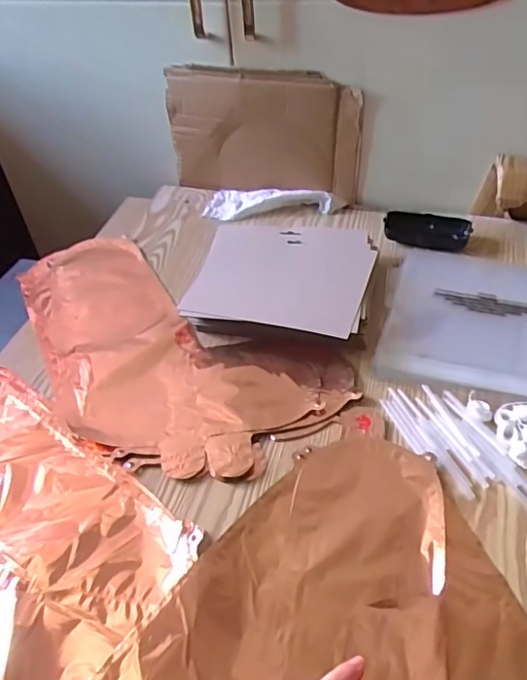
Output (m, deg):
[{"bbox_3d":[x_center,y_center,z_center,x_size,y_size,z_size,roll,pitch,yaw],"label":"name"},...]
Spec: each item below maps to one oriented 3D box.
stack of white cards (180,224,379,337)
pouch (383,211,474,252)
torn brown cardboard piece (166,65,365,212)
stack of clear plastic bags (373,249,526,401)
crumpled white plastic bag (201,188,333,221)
[{"bbox_3d":[0.022,-0.066,0.641,0.199,0.038,0.191,7,44,12],"label":"stack of white cards"},{"bbox_3d":[0.216,-0.145,0.721,0.107,0.024,0.047,8,45,14],"label":"pouch"},{"bbox_3d":[-0.002,-0.288,0.781,0.277,0.177,0.022,11,45,17],"label":"torn brown cardboard piece"},{"bbox_3d":[0.244,-0.030,0.606,0.200,0.011,0.230,11,45,16],"label":"stack of clear plastic bags"},{"bbox_3d":[0.006,-0.207,0.803,0.181,0.030,0.067,0,43,6],"label":"crumpled white plastic bag"}]

